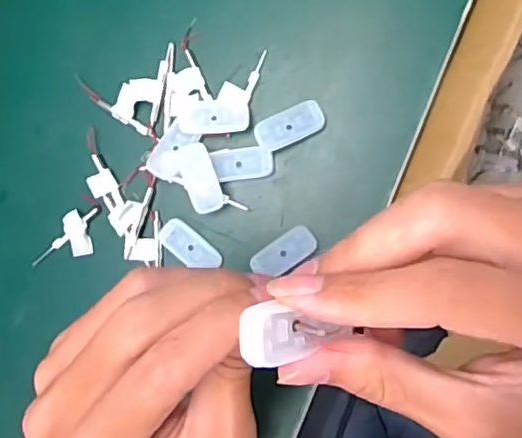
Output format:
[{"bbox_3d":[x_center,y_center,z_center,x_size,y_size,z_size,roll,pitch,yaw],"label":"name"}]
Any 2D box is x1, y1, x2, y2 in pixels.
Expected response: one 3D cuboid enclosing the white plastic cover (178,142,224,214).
[{"bbox_3d":[-0.038,-0.025,0.383,0.020,0.005,0.043,-19,89,-5],"label":"white plastic cover"}]

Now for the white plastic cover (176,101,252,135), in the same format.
[{"bbox_3d":[-0.030,-0.065,0.389,0.046,0.008,0.022,0,90,9],"label":"white plastic cover"}]

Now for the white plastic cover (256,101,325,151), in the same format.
[{"bbox_3d":[0.018,-0.058,0.381,0.044,0.004,0.021,-25,99,-3],"label":"white plastic cover"}]

